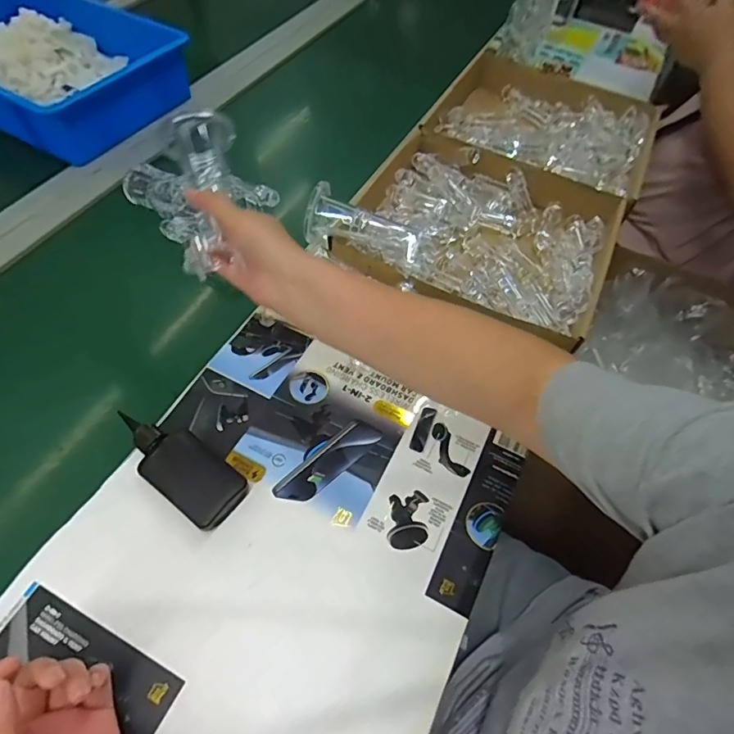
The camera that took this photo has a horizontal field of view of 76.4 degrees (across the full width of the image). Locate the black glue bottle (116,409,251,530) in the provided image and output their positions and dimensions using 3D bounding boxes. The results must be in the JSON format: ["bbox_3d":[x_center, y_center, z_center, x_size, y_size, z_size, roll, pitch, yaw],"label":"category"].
[{"bbox_3d":[-0.173,0.090,0.431,0.134,0.021,0.055,34,61,17],"label":"black glue bottle"}]

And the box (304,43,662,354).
[{"bbox_3d":[0.208,-0.271,0.656,0.312,0.082,0.547,26,59,13],"label":"box"}]

